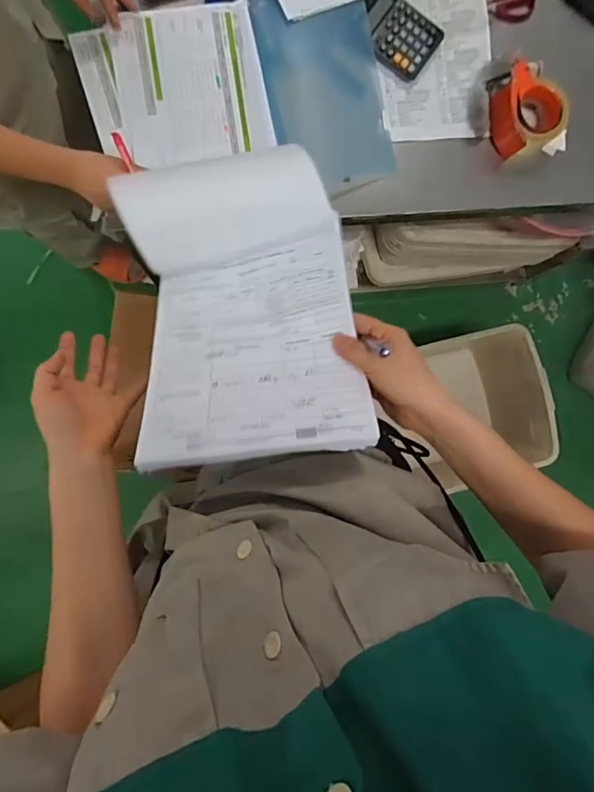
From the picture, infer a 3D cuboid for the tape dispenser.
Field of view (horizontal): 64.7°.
[{"bbox_3d":[0.398,-0.487,0.804,0.117,0.057,0.148,-22,94,-9],"label":"tape dispenser"}]

